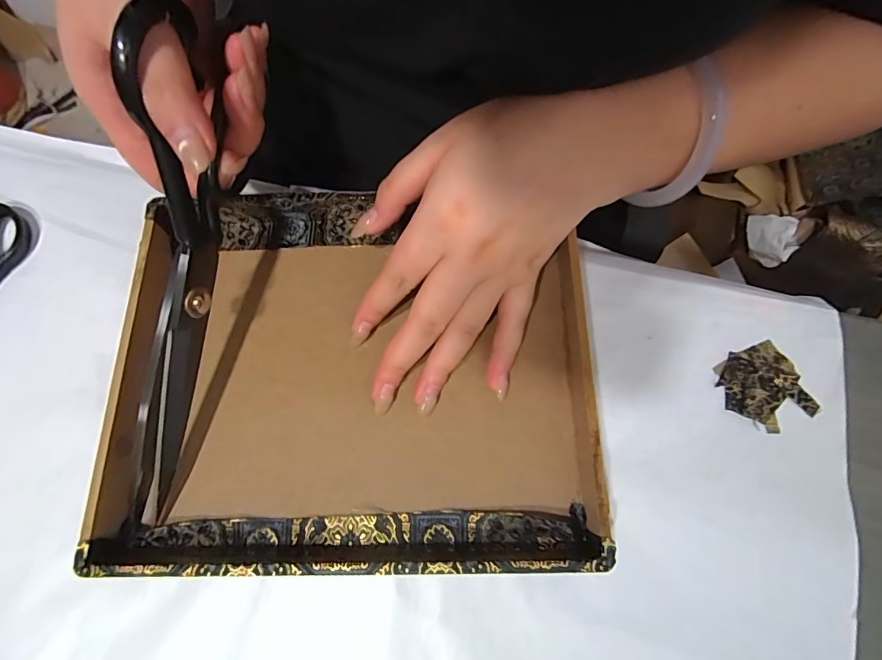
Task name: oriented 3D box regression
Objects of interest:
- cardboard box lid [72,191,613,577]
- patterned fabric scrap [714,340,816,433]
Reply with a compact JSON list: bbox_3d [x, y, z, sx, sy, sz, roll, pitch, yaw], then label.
[{"bbox_3d":[-0.048,0.020,0.248,0.254,0.042,0.204,-1,73,1],"label":"cardboard box lid"},{"bbox_3d":[0.186,0.033,0.257,0.044,0.005,0.047,-19,74,-4],"label":"patterned fabric scrap"}]

